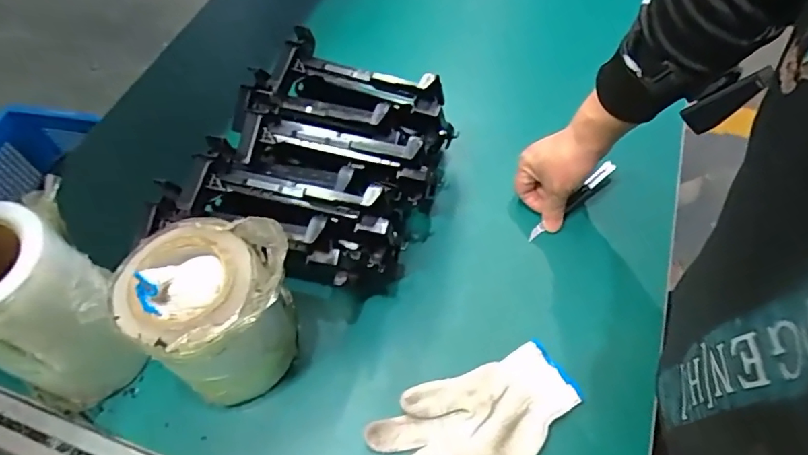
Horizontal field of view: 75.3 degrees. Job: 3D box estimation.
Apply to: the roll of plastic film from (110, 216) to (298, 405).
[{"bbox_3d":[-0.157,0.076,0.492,0.157,0.158,0.136,-31,62,-14],"label":"roll of plastic film"}]

